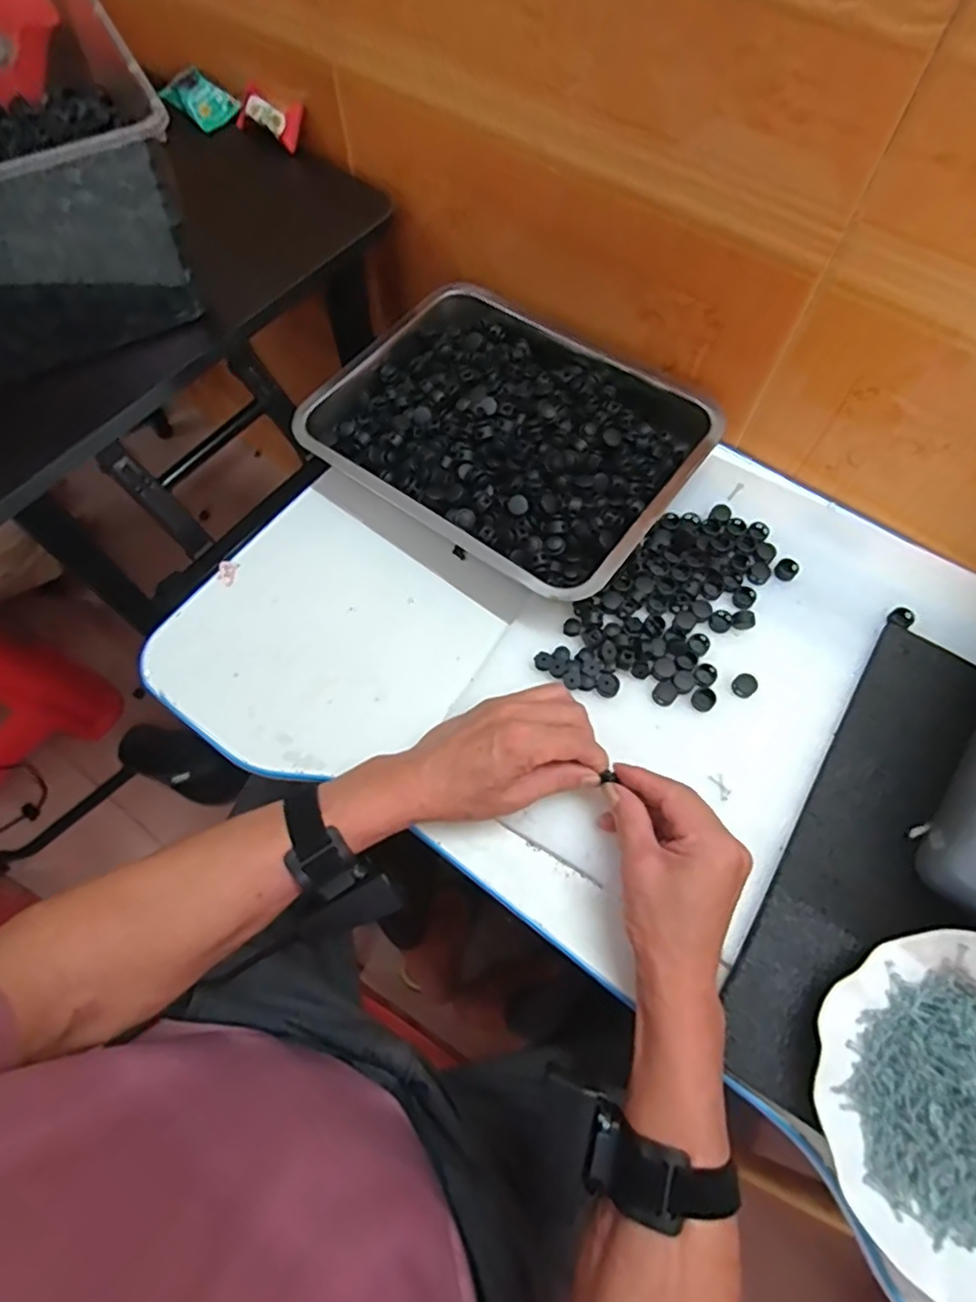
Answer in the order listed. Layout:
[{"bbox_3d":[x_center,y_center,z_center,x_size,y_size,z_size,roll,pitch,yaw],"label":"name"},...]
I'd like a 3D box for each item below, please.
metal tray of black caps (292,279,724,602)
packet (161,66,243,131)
[{"bbox_3d":[0.024,-0.205,0.566,0.312,0.049,0.261,35,71,15],"label":"metal tray of black caps"},{"bbox_3d":[-0.284,-0.551,0.643,0.052,0.020,0.057,-46,106,-15],"label":"packet"}]

